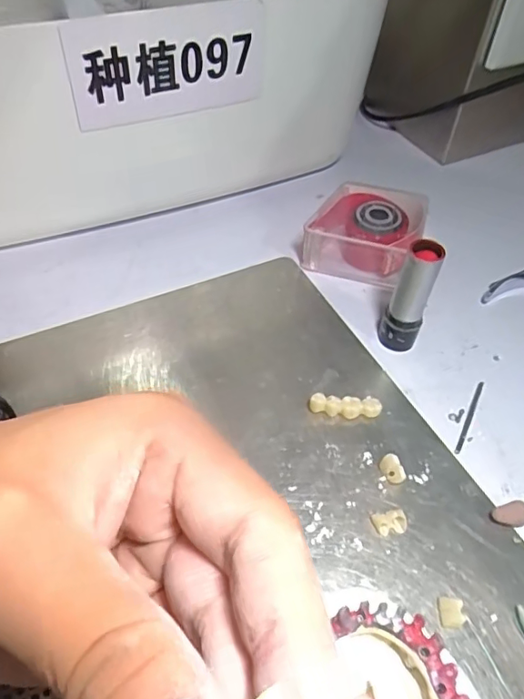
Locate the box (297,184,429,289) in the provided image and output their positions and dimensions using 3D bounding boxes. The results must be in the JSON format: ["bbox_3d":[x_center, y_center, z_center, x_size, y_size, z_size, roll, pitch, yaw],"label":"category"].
[{"bbox_3d":[0.061,-0.067,0.308,0.055,0.031,0.054,25,55,18],"label":"box"}]

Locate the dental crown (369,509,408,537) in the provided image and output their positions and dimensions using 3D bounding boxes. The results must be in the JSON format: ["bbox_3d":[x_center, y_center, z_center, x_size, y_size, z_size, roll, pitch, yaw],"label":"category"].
[{"bbox_3d":[0.050,0.069,0.211,0.013,0.006,0.008,-4,52,-4],"label":"dental crown"}]

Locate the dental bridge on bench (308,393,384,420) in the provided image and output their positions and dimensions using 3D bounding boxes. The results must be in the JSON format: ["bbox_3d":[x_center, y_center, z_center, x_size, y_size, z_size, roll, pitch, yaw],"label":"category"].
[{"bbox_3d":[0.038,0.026,0.245,0.033,0.011,0.008,1,51,0],"label":"dental bridge on bench"}]

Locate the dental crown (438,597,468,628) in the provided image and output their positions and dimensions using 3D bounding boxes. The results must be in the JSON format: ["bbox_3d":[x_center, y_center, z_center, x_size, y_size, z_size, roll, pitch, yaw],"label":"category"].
[{"bbox_3d":[0.068,0.094,0.191,0.008,0.007,0.010,-1,51,-1],"label":"dental crown"}]

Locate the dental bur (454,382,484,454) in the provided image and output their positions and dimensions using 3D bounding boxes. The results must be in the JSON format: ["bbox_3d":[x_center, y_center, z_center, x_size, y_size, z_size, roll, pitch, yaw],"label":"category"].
[{"bbox_3d":[0.098,0.030,0.249,0.004,0.004,0.044,24,55,17],"label":"dental bur"}]

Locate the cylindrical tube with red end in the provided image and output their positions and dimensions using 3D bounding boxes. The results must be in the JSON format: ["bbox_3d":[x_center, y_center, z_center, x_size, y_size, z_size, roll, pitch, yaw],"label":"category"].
[{"bbox_3d":[0.070,-0.023,0.256,0.019,0.061,0.016,17,53,12],"label":"cylindrical tube with red end"}]

